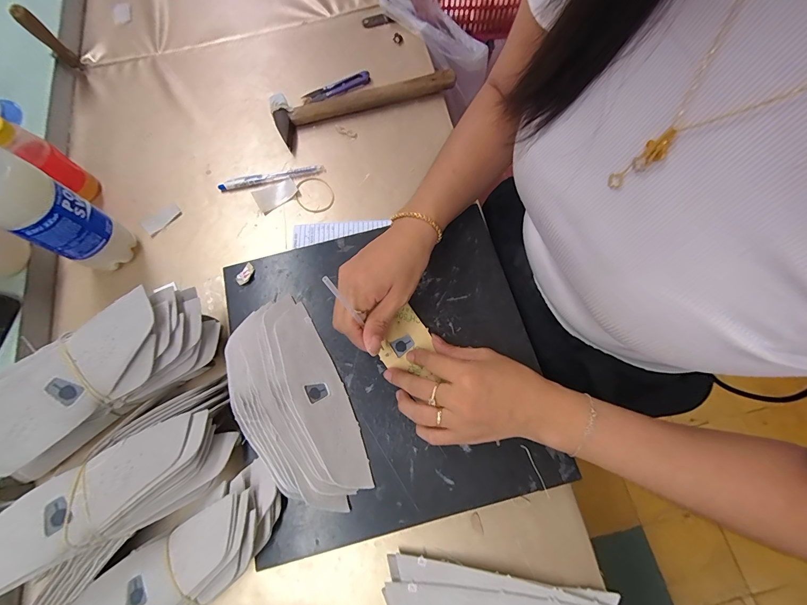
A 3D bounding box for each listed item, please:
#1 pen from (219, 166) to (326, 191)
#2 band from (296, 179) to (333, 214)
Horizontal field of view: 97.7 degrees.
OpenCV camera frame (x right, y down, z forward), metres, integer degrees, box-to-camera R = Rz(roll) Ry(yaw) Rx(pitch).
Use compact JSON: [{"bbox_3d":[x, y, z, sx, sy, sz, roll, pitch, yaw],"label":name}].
[{"bbox_3d":[-0.172,-0.165,0.462,0.135,0.008,0.014,-12,72,-2],"label":"pen"},{"bbox_3d":[-0.115,-0.139,0.456,0.045,0.004,0.056,-35,74,-9],"label":"band"}]

